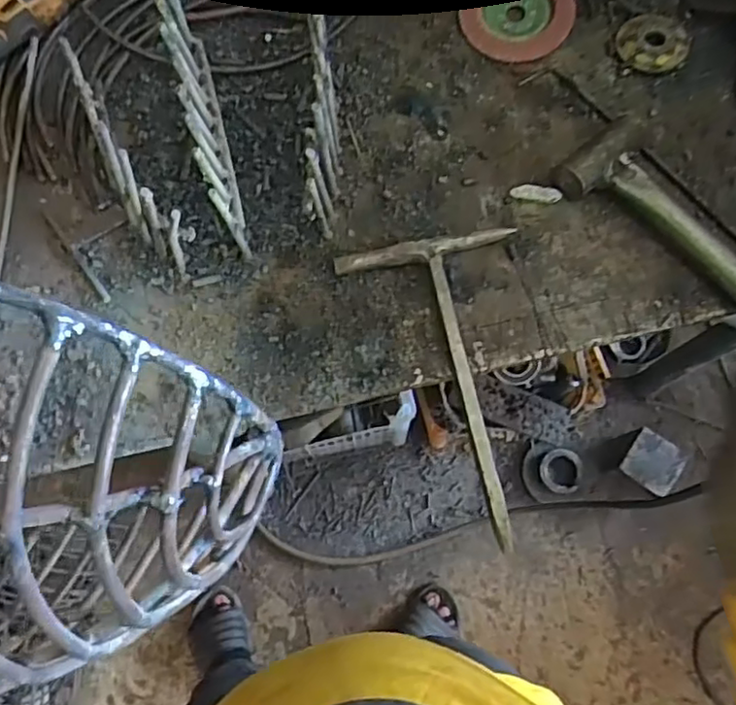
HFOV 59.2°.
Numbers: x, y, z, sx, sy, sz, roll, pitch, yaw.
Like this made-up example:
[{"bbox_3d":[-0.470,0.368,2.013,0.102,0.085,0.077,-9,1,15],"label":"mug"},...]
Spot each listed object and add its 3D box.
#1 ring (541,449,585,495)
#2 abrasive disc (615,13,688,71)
[{"bbox_3d":[0.380,0.230,1.256,0.088,0.016,0.086,-1,96,-7],"label":"ring"},{"bbox_3d":[0.226,-0.247,0.517,0.053,0.013,0.051,0,74,1],"label":"abrasive disc"}]

